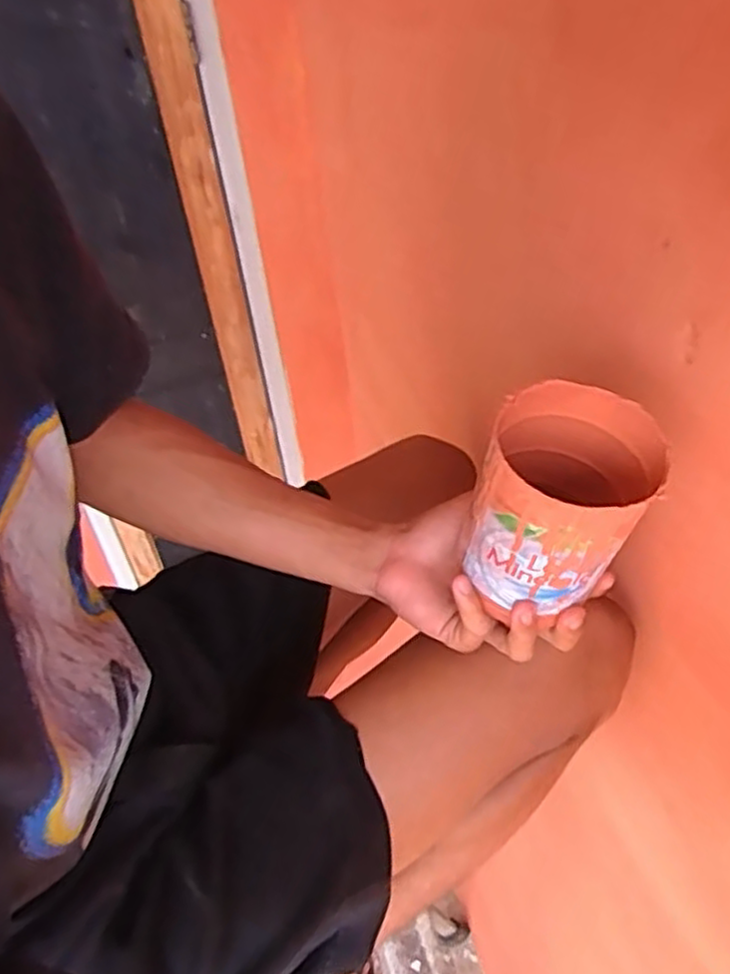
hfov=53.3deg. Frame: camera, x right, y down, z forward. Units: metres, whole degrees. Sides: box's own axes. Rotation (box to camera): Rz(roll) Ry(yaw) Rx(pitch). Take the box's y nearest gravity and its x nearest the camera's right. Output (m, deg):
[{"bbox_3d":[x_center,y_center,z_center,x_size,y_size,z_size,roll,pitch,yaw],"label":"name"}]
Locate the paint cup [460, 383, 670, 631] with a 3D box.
[{"bbox_3d":[0.108,0.011,0.395,0.084,0.104,0.082,17,45,24],"label":"paint cup"}]

